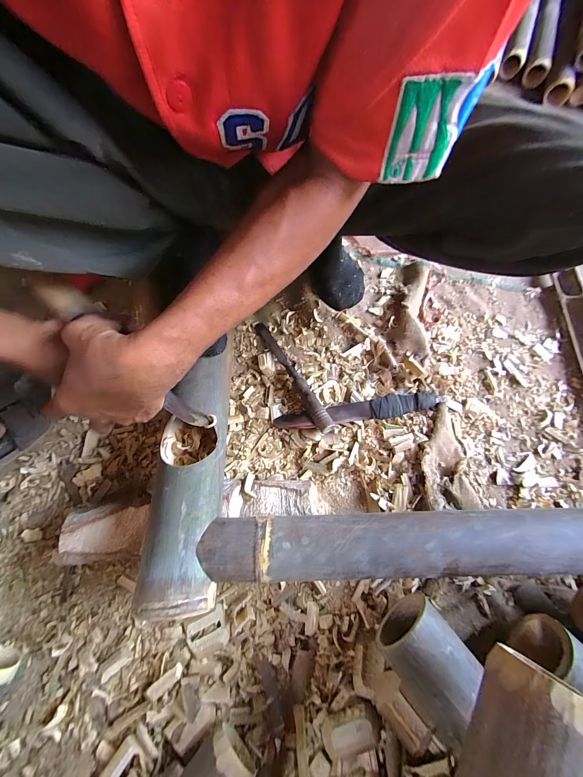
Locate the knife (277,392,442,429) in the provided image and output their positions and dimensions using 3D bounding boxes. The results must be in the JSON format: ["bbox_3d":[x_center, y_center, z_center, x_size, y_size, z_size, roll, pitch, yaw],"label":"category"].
[{"bbox_3d":[0.109,0.037,0.467,0.269,0.022,0.038,-9,69,-3],"label":"knife"}]

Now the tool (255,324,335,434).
[{"bbox_3d":[0.001,-0.029,0.488,0.027,0.029,0.238,-27,71,-10],"label":"tool"}]

